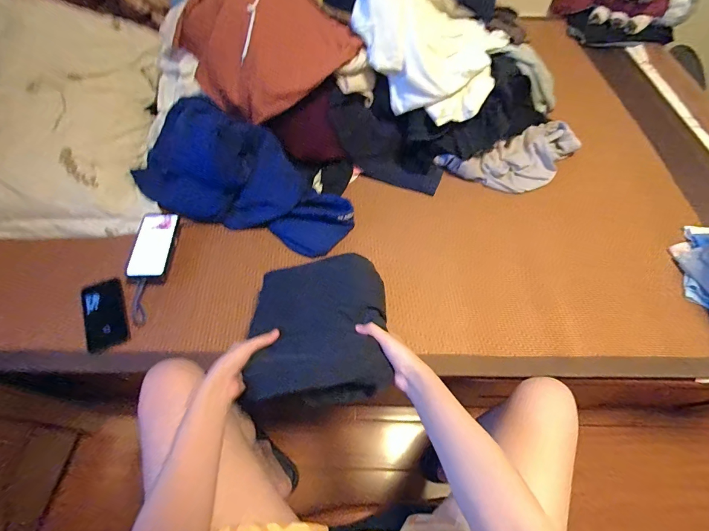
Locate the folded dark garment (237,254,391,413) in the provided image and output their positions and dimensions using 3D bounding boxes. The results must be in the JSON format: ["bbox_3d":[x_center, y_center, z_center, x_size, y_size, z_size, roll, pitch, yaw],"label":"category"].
[{"bbox_3d":[-0.062,0.102,0.574,0.226,0.047,0.245,-1,58,-2],"label":"folded dark garment"}]

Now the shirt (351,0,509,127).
[{"bbox_3d":[0.140,-0.554,0.769,0.417,0.273,0.270,14,59,7],"label":"shirt"}]

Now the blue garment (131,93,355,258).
[{"bbox_3d":[-0.263,-0.213,0.790,0.548,0.163,0.220,20,60,10],"label":"blue garment"}]

